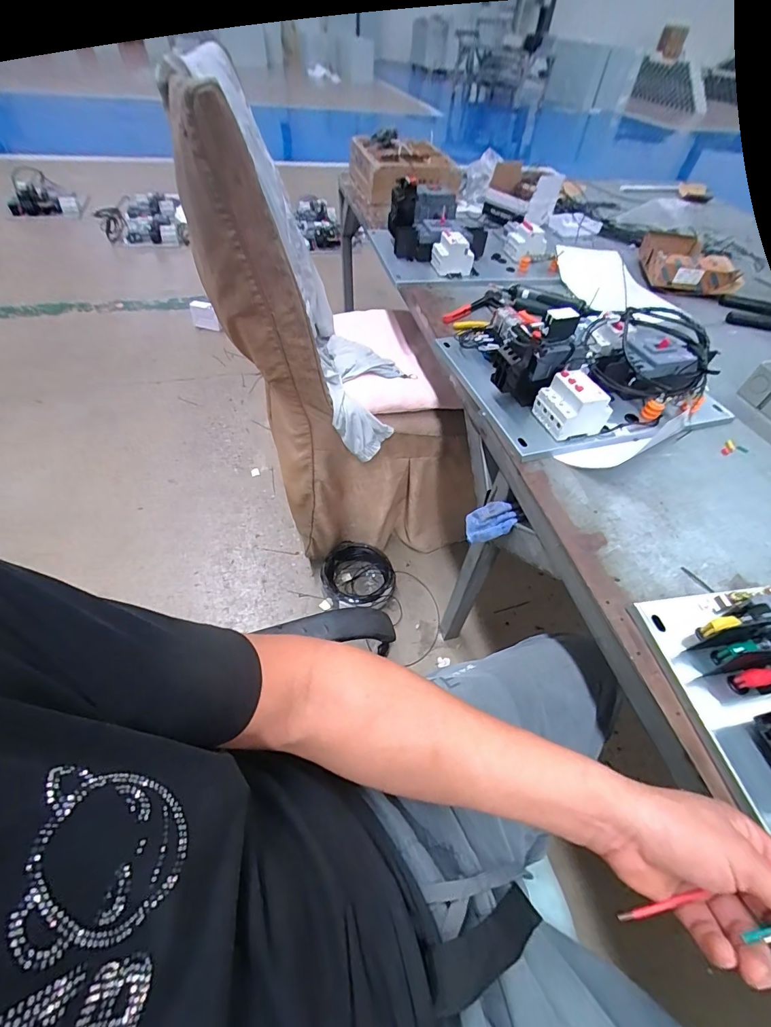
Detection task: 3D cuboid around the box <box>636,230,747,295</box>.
[{"bbox_3d":[0.765,-0.639,1.052,0.199,0.072,0.233,8,51,1],"label":"box"}]

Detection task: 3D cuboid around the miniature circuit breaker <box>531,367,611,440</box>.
[{"bbox_3d":[0.276,-0.156,0.609,0.084,0.084,0.073,-9,53,-12],"label":"miniature circuit breaker"}]

